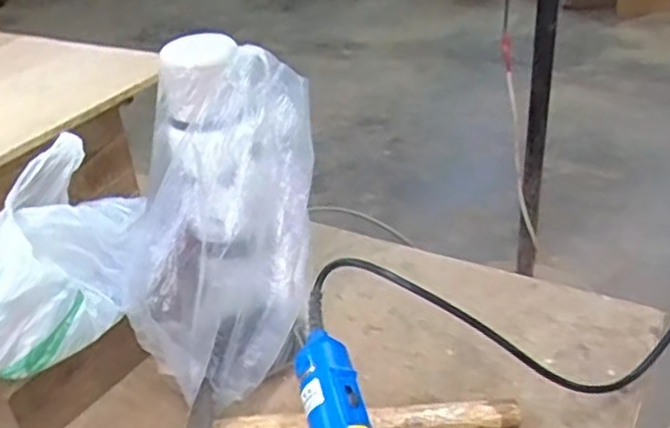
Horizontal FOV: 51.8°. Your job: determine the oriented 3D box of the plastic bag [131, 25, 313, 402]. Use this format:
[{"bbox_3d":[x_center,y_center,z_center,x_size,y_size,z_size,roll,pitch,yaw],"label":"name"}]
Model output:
[{"bbox_3d":[-0.086,0.007,0.521,0.125,0.272,0.074,6,5,14],"label":"plastic bag"}]

